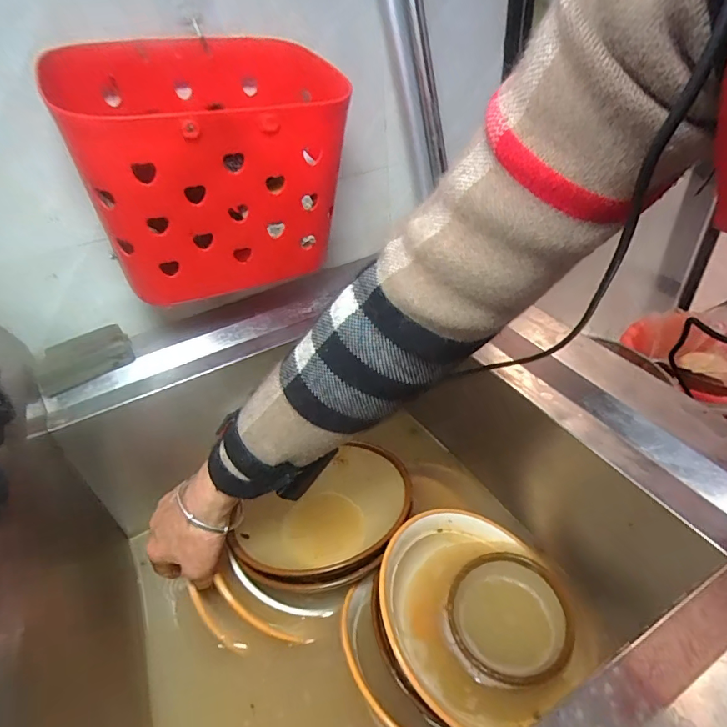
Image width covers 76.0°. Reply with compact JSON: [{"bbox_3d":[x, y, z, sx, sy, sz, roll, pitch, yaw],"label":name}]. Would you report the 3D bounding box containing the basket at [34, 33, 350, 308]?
[{"bbox_3d":[-0.138,-0.185,0.451,0.233,0.190,0.204,-21,41,-19],"label":"basket"}]

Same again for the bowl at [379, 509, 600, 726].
[{"bbox_3d":[0.113,0.233,0.453,0.171,0.058,0.182,-3,38,3],"label":"bowl"}]

